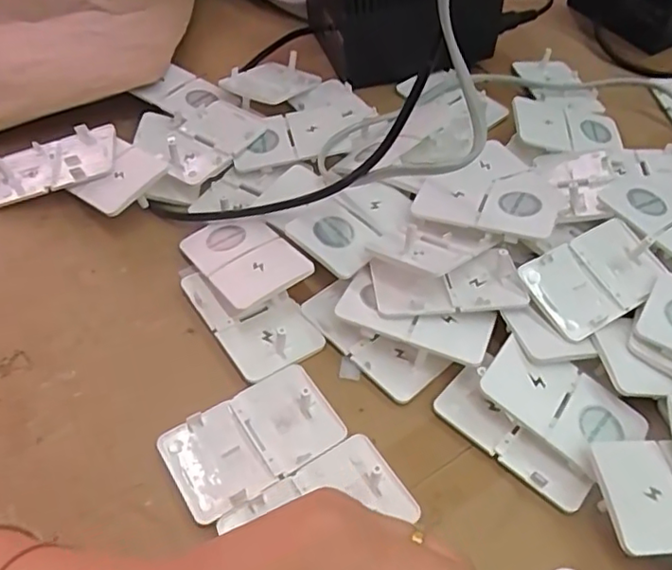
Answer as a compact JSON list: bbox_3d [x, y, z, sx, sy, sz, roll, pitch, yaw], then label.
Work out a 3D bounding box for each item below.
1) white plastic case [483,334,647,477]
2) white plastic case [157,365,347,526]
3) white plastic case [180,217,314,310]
[{"bbox_3d":[0.120,0.063,0.321,0.084,0.004,0.049,38,61,8],"label":"white plastic case"},{"bbox_3d":[-0.043,0.079,0.313,0.086,0.008,0.051,-27,57,-21],"label":"white plastic case"},{"bbox_3d":[-0.056,-0.018,0.371,0.050,0.004,0.085,-34,48,-18],"label":"white plastic case"}]

